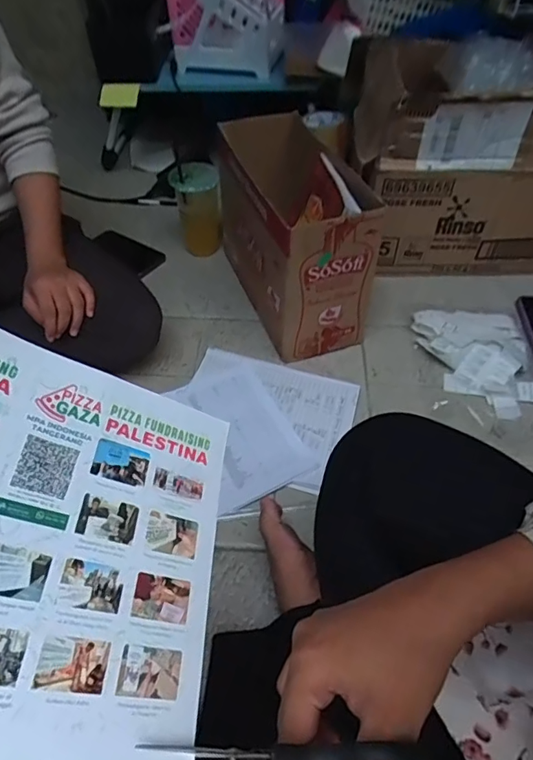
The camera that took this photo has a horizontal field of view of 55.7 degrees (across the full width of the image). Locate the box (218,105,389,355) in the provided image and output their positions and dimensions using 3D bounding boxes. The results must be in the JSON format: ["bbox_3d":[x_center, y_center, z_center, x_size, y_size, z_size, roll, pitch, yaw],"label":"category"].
[{"bbox_3d":[0.028,-0.221,0.784,0.138,0.281,0.331,-17,49,-17],"label":"box"}]

